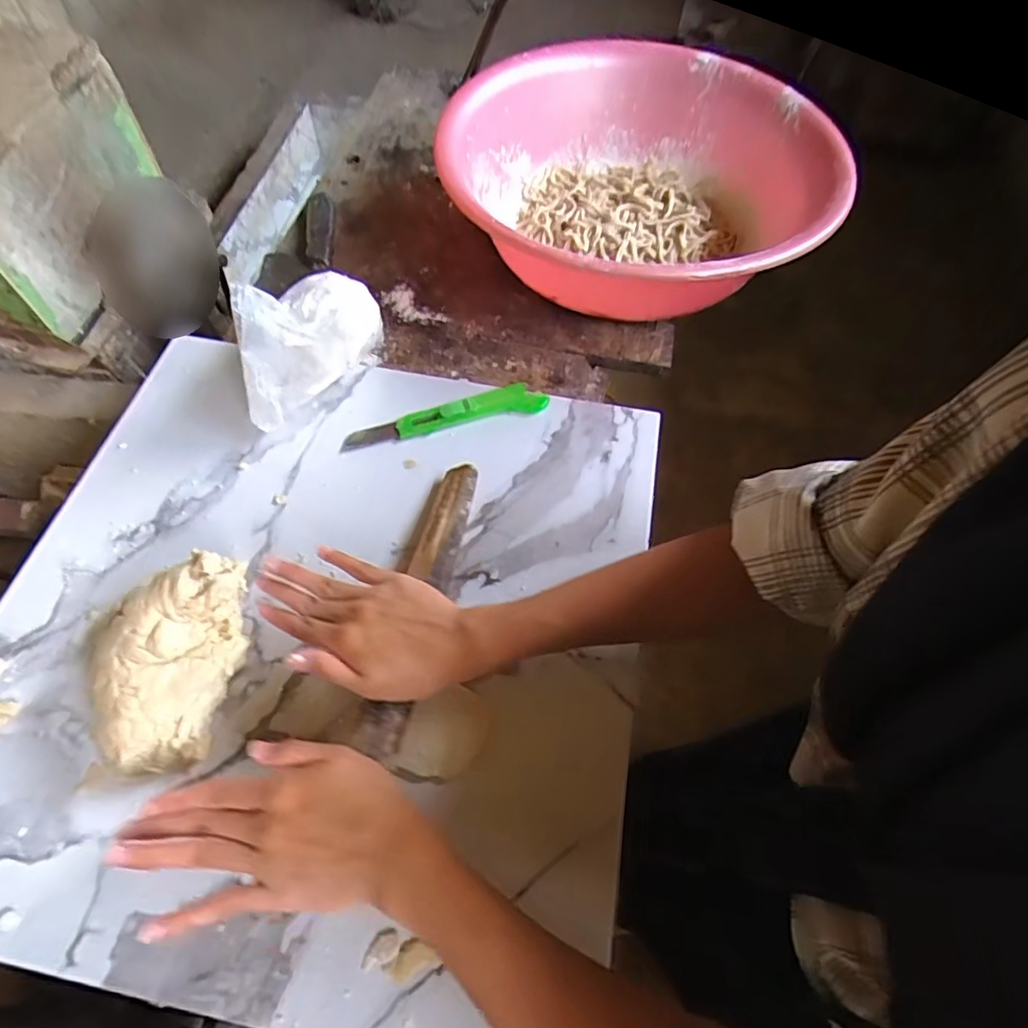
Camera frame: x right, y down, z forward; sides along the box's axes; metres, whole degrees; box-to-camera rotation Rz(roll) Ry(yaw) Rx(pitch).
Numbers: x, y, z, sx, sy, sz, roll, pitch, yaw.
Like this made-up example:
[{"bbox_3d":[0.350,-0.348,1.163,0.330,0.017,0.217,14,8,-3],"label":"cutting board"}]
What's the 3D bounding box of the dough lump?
[{"bbox_3d":[-0.239,0.101,0.394,0.084,0.068,0.147,12,60,5],"label":"dough lump"}]

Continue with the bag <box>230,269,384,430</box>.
[{"bbox_3d":[-0.179,-0.157,0.501,0.069,0.120,0.163,13,60,6],"label":"bag"}]

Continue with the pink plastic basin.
[{"bbox_3d":[0.140,-0.368,0.632,0.386,0.126,0.453,8,59,2],"label":"pink plastic basin"}]

